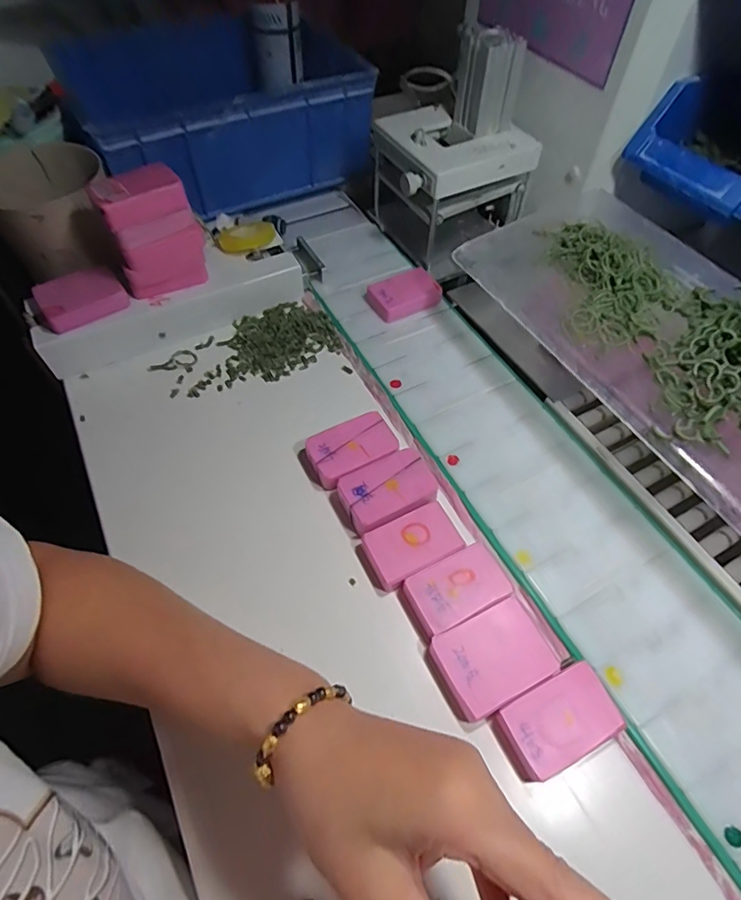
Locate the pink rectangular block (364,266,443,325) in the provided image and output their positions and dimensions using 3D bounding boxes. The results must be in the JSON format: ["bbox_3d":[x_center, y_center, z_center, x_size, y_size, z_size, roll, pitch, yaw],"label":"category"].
[{"bbox_3d":[0.035,-0.162,0.525,0.070,0.020,0.049,-24,60,-15],"label":"pink rectangular block"}]

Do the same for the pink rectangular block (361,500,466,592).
[{"bbox_3d":[0.032,0.072,0.376,0.068,0.019,0.043,-23,60,-15],"label":"pink rectangular block"}]

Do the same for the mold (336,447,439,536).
[{"bbox_3d":[0.014,0.035,0.398,0.075,0.022,0.050,-24,60,-16],"label":"mold"}]

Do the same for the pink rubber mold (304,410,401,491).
[{"bbox_3d":[-0.015,0.001,0.422,0.071,0.021,0.048,-26,61,-17],"label":"pink rubber mold"}]

